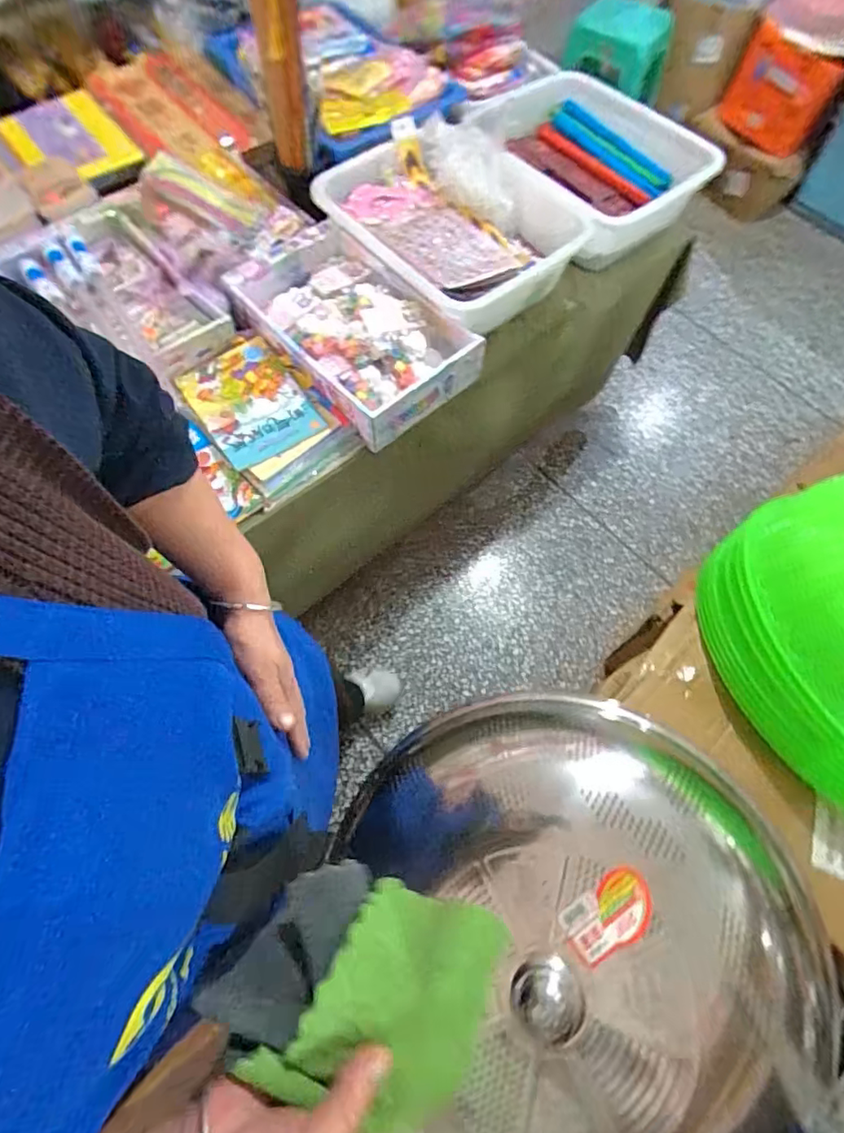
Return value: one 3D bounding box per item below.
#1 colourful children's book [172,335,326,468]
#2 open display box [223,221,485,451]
[{"bbox_3d":[-0.292,-0.278,0.949,0.170,0.017,0.237,-32,69,-14],"label":"colourful children's book"},{"bbox_3d":[-0.133,-0.433,1.002,0.252,0.068,0.428,-39,73,-18],"label":"open display box"}]

